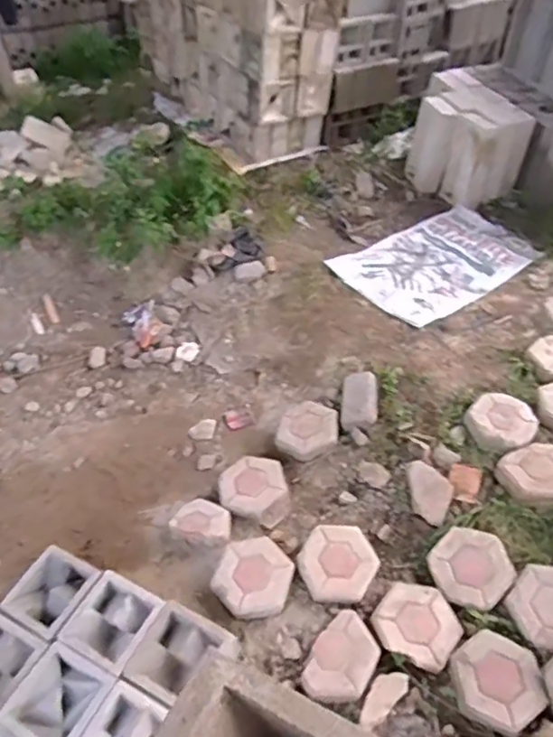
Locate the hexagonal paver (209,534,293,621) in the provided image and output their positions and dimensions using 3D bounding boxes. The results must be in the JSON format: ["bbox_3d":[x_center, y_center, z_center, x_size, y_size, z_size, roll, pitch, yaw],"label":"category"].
[{"bbox_3d":[-0.065,0.559,1.550,0.208,0.066,0.219,-33,51,-23],"label":"hexagonal paver"}]

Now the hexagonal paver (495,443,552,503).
[{"bbox_3d":[0.762,0.309,1.657,0.215,0.040,0.179,-18,46,-14],"label":"hexagonal paver"}]

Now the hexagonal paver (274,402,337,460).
[{"bbox_3d":[0.101,0.201,1.910,0.204,0.038,0.226,2,46,9],"label":"hexagonal paver"}]

